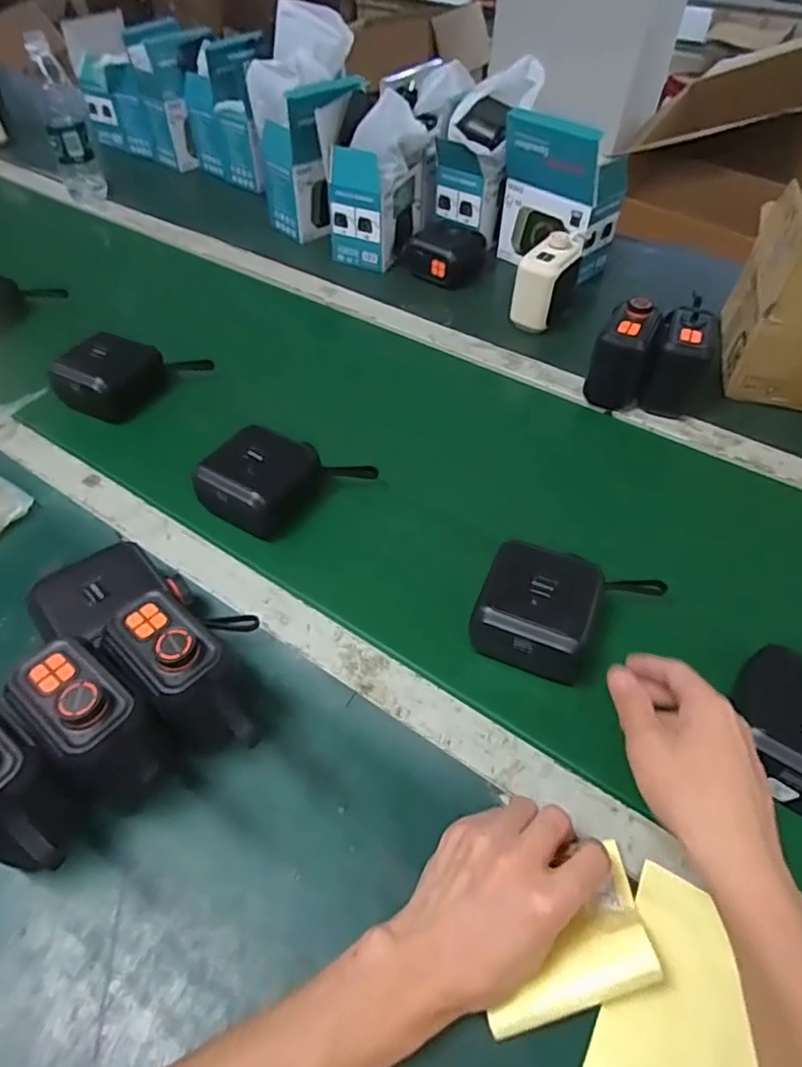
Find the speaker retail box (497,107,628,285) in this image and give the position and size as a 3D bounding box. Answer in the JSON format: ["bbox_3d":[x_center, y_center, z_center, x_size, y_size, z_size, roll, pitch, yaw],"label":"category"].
[{"bbox_3d":[0.226,-0.470,0.837,0.103,0.190,0.142,-34,58,-27],"label":"speaker retail box"}]

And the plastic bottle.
[{"bbox_3d":[-0.544,-0.663,0.981,0.066,0.218,0.060,-20,53,-18],"label":"plastic bottle"}]

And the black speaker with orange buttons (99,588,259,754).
[{"bbox_3d":[-0.144,0.098,0.406,0.064,0.100,0.094,-36,59,-28],"label":"black speaker with orange buttons"}]

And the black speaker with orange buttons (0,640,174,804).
[{"bbox_3d":[-0.192,0.123,0.381,0.082,0.102,0.056,31,55,23],"label":"black speaker with orange buttons"}]

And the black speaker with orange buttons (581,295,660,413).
[{"bbox_3d":[0.249,-0.199,0.670,0.060,0.097,0.064,21,52,16],"label":"black speaker with orange buttons"}]

